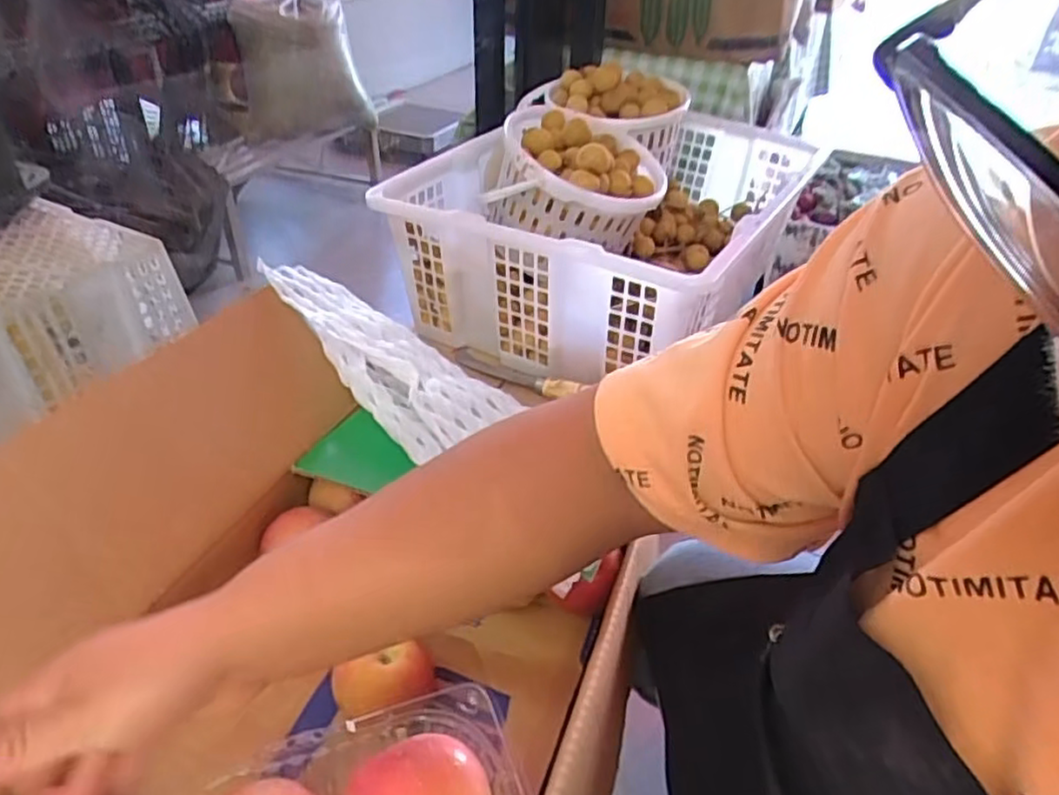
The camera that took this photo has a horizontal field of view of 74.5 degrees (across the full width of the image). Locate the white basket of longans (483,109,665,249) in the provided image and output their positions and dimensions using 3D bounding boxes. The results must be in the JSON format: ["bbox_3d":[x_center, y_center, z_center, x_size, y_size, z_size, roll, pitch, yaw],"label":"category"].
[{"bbox_3d":[0.048,-0.232,0.720,0.186,0.097,0.172,-1,39,-5],"label":"white basket of longans"}]

